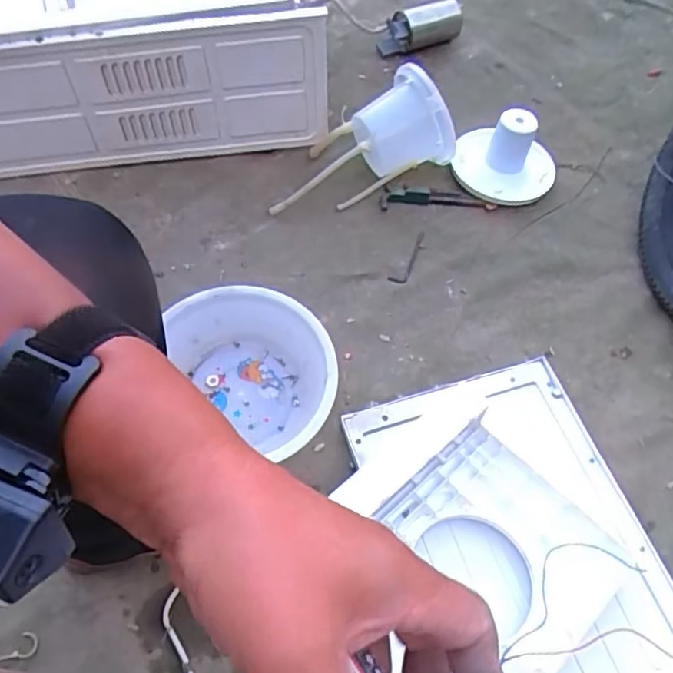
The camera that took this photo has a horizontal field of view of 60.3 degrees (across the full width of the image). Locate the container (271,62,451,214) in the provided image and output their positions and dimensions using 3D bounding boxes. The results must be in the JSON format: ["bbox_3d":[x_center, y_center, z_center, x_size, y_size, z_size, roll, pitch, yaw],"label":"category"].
[{"bbox_3d":[0.035,-0.324,0.968,0.310,0.181,0.140,-10,60,-8],"label":"container"}]

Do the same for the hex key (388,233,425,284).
[{"bbox_3d":[0.116,-0.124,0.918,0.028,0.004,0.101,25,74,14],"label":"hex key"}]

